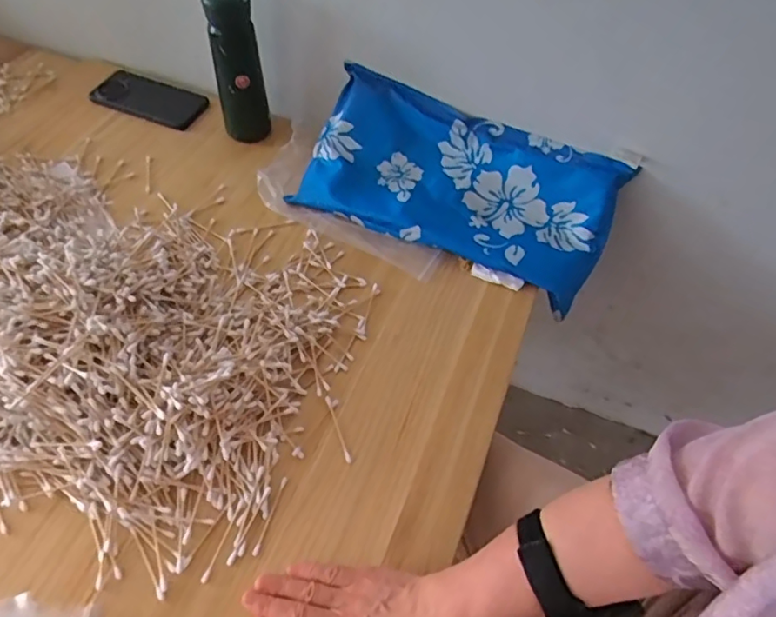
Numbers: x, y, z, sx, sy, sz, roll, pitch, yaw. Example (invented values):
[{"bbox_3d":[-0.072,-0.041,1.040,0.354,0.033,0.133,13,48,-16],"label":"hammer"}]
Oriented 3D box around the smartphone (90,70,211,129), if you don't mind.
[{"bbox_3d":[-0.331,-0.294,0.759,0.147,0.015,0.069,20,69,6],"label":"smartphone"}]

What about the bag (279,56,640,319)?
[{"bbox_3d":[0.080,-0.148,0.662,0.369,0.083,0.182,25,88,12],"label":"bag"}]

